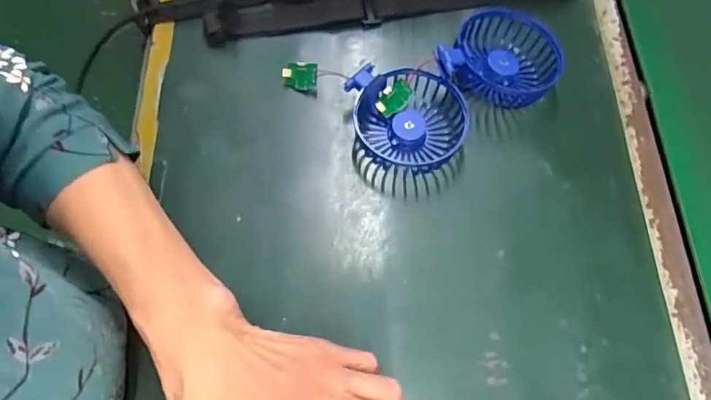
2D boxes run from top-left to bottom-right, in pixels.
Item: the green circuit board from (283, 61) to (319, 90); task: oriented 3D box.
[{"bbox_3d":[-0.047,-0.106,0.441,0.034,0.024,0.005,11,36,26],"label":"green circuit board"}]

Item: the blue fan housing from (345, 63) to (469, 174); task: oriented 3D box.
[{"bbox_3d":[0.040,-0.064,0.418,0.100,0.032,0.077,11,67,4],"label":"blue fan housing"}]

